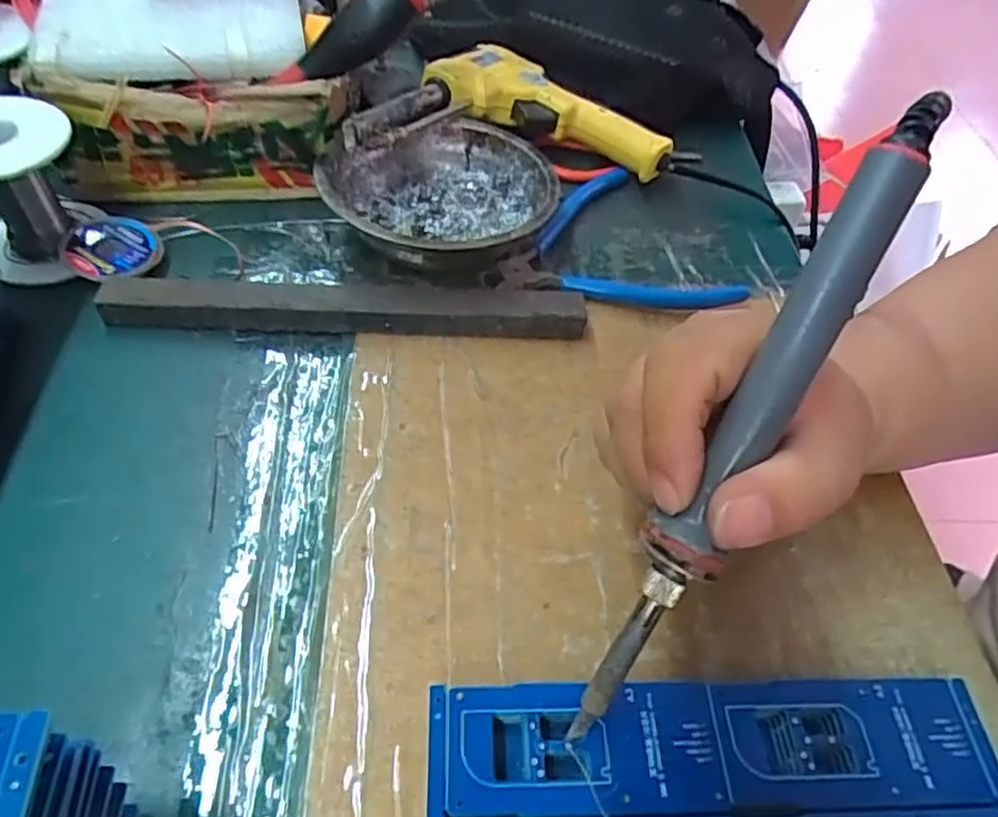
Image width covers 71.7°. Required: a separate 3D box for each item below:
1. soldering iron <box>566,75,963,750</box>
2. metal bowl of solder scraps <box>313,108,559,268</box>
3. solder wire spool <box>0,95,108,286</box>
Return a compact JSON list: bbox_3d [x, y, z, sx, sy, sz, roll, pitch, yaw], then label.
[{"bbox_3d":[0.073,0.007,0.206,0.020,0.013,0.215,29,96,16],"label":"soldering iron"},{"bbox_3d":[-0.029,-0.114,0.386,0.126,0.044,0.122,3,53,-4],"label":"metal bowl of solder scraps"},{"bbox_3d":[-0.240,-0.109,0.349,0.062,0.070,0.062,3,53,-4],"label":"solder wire spool"}]

